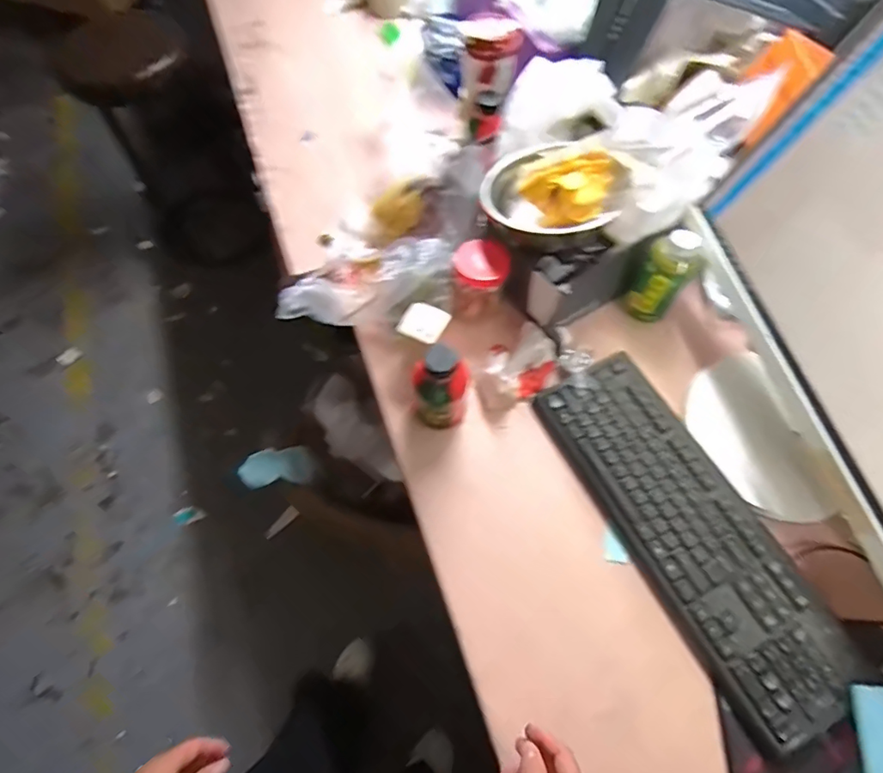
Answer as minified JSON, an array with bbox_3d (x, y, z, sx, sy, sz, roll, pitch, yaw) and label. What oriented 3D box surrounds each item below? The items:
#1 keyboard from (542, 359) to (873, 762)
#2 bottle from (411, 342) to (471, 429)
[{"bbox_3d":[0.286,0.159,0.604,0.141,0.021,0.435,-25,65,-11],"label":"keyboard"},{"bbox_3d":[0.000,0.003,0.635,0.066,0.117,0.058,-2,63,0],"label":"bottle"}]

